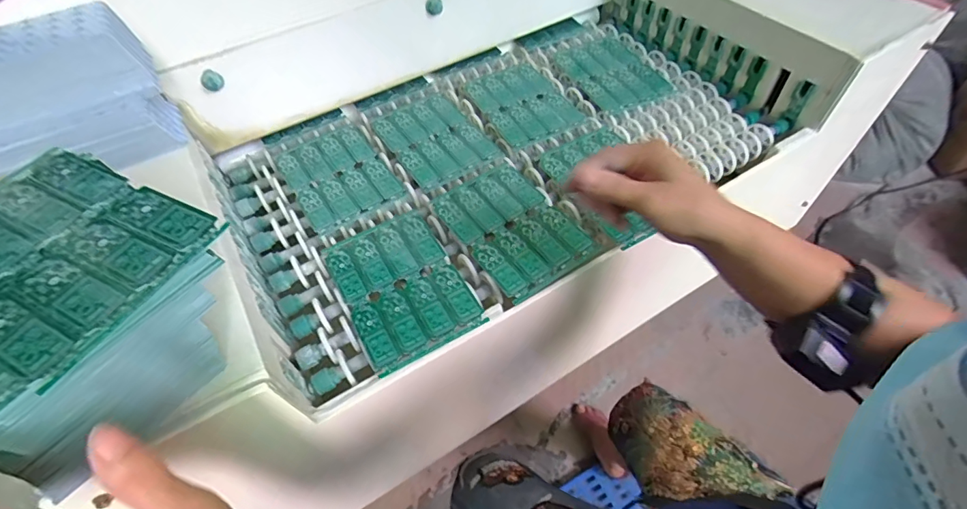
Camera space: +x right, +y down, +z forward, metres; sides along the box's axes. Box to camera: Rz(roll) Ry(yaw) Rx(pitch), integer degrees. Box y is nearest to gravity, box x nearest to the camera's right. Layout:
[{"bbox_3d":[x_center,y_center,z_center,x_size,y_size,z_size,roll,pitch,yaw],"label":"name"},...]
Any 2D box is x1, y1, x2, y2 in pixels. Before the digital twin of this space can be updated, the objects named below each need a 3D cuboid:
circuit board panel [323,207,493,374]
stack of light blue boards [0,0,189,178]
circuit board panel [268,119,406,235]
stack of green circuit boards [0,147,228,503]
[{"bbox_3d":[-0.087,0.031,0.490,0.121,0.008,0.174,-25,56,-14],"label":"circuit board panel"},{"bbox_3d":[-0.405,-0.150,0.450,0.163,0.118,0.088,-29,57,-16],"label":"stack of light blue boards"},{"bbox_3d":[-0.198,-0.115,0.611,0.123,0.010,0.194,-30,57,-17],"label":"circuit board panel"},{"bbox_3d":[-0.261,0.034,0.302,0.175,0.101,0.151,24,59,20],"label":"stack of green circuit boards"}]

